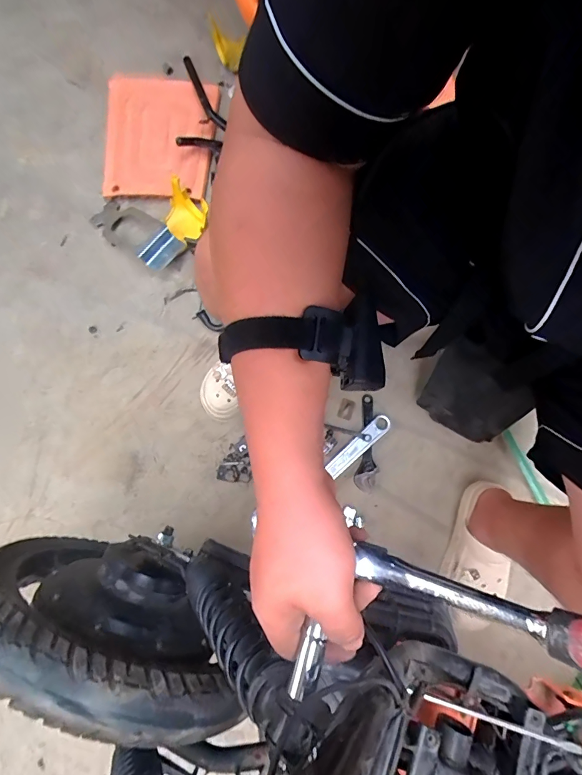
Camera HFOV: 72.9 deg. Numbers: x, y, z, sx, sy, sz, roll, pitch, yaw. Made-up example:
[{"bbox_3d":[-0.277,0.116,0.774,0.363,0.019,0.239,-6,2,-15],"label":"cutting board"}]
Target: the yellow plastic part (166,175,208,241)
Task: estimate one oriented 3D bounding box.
[{"bbox_3d":[-0.241,-0.400,0.906,0.096,0.088,0.120,-19,78,-6],"label":"yellow plastic part"}]

